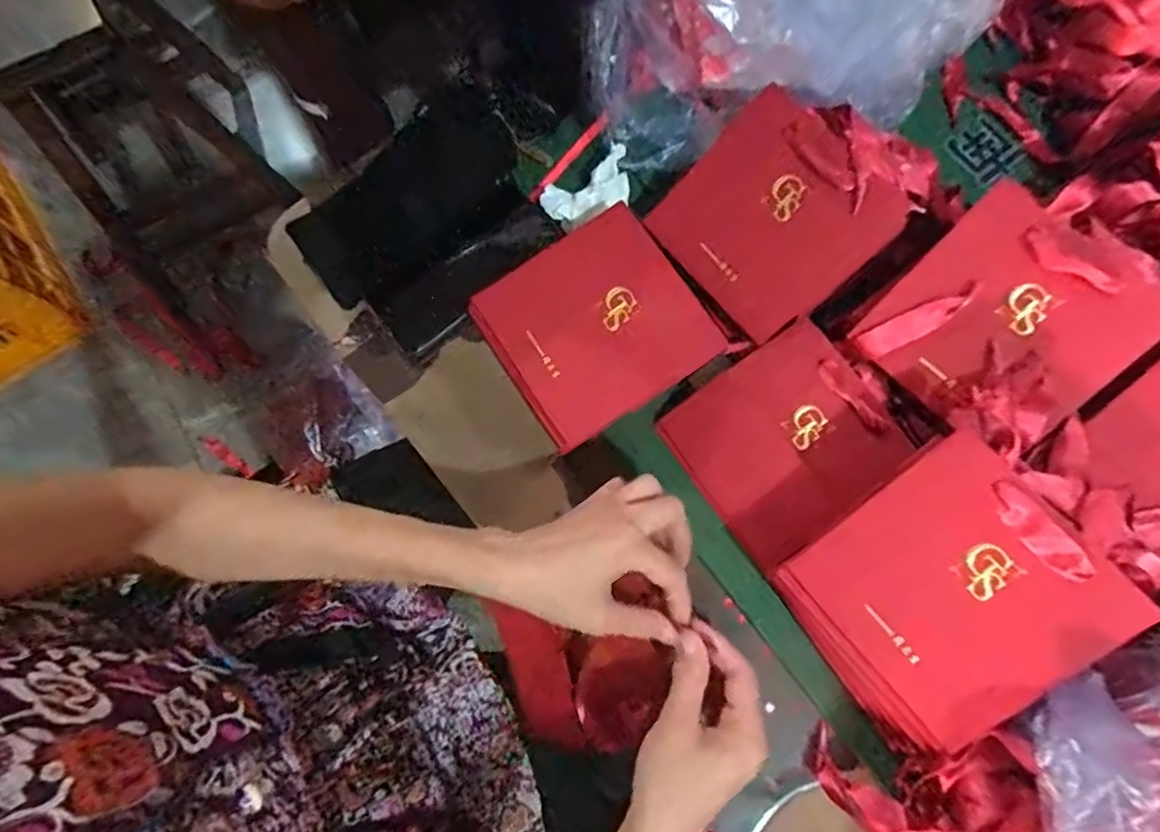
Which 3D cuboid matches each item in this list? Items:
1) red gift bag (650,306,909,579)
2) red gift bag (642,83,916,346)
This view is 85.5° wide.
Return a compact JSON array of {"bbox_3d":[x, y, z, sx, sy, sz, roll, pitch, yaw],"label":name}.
[{"bbox_3d":[0.156,0.018,0.472,0.149,0.006,0.136,-37,76,8],"label":"red gift bag"},{"bbox_3d":[0.143,-0.150,0.477,0.140,0.026,0.136,49,113,10],"label":"red gift bag"}]

